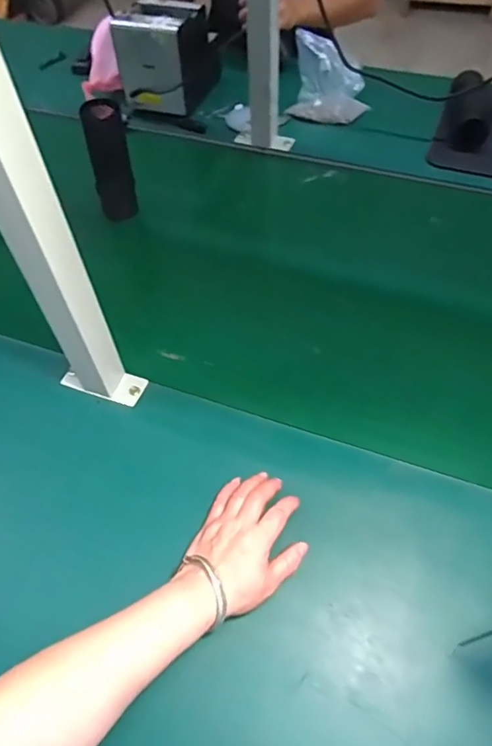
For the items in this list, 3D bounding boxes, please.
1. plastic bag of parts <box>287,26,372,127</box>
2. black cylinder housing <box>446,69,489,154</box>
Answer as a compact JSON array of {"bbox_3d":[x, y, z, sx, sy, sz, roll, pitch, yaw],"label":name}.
[{"bbox_3d":[0.149,-0.517,0.908,0.137,0.129,0.073,10,55,10],"label":"plastic bag of parts"},{"bbox_3d":[0.376,-0.454,0.885,0.061,0.054,0.182,8,55,8],"label":"black cylinder housing"}]

